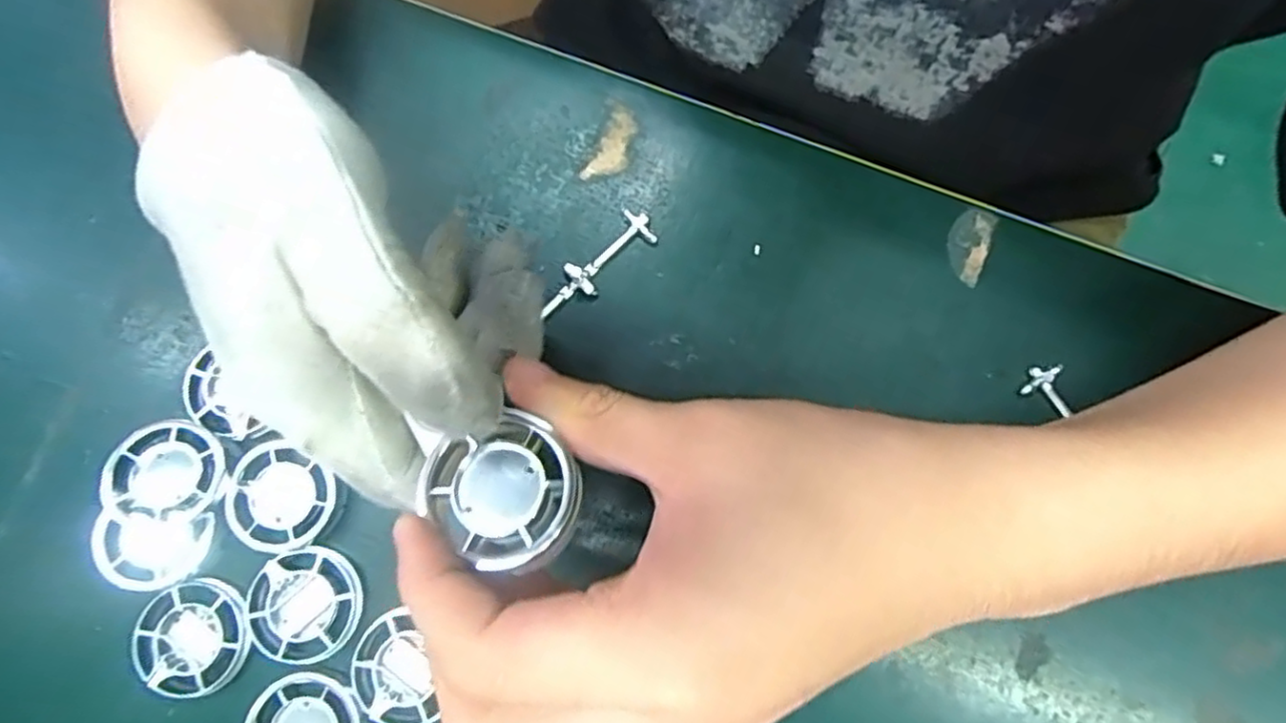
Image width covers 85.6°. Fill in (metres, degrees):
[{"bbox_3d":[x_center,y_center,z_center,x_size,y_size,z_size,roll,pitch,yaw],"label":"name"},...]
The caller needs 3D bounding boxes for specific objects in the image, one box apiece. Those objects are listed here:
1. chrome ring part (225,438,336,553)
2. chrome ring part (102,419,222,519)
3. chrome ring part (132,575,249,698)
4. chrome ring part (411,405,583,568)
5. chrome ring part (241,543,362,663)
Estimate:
[{"bbox_3d":[-0.130,0.050,0.247,0.037,0.004,0.034,0,80,1],"label":"chrome ring part"},{"bbox_3d":[-0.168,0.038,0.245,0.037,0.009,0.034,0,80,1],"label":"chrome ring part"},{"bbox_3d":[-0.156,0.096,0.243,0.038,0.009,0.039,0,80,1],"label":"chrome ring part"},{"bbox_3d":[-0.034,0.032,0.172,0.038,0.008,0.035,0,80,1],"label":"chrome ring part"},{"bbox_3d":[-0.119,0.084,0.241,0.038,0.004,0.037,0,80,1],"label":"chrome ring part"}]

